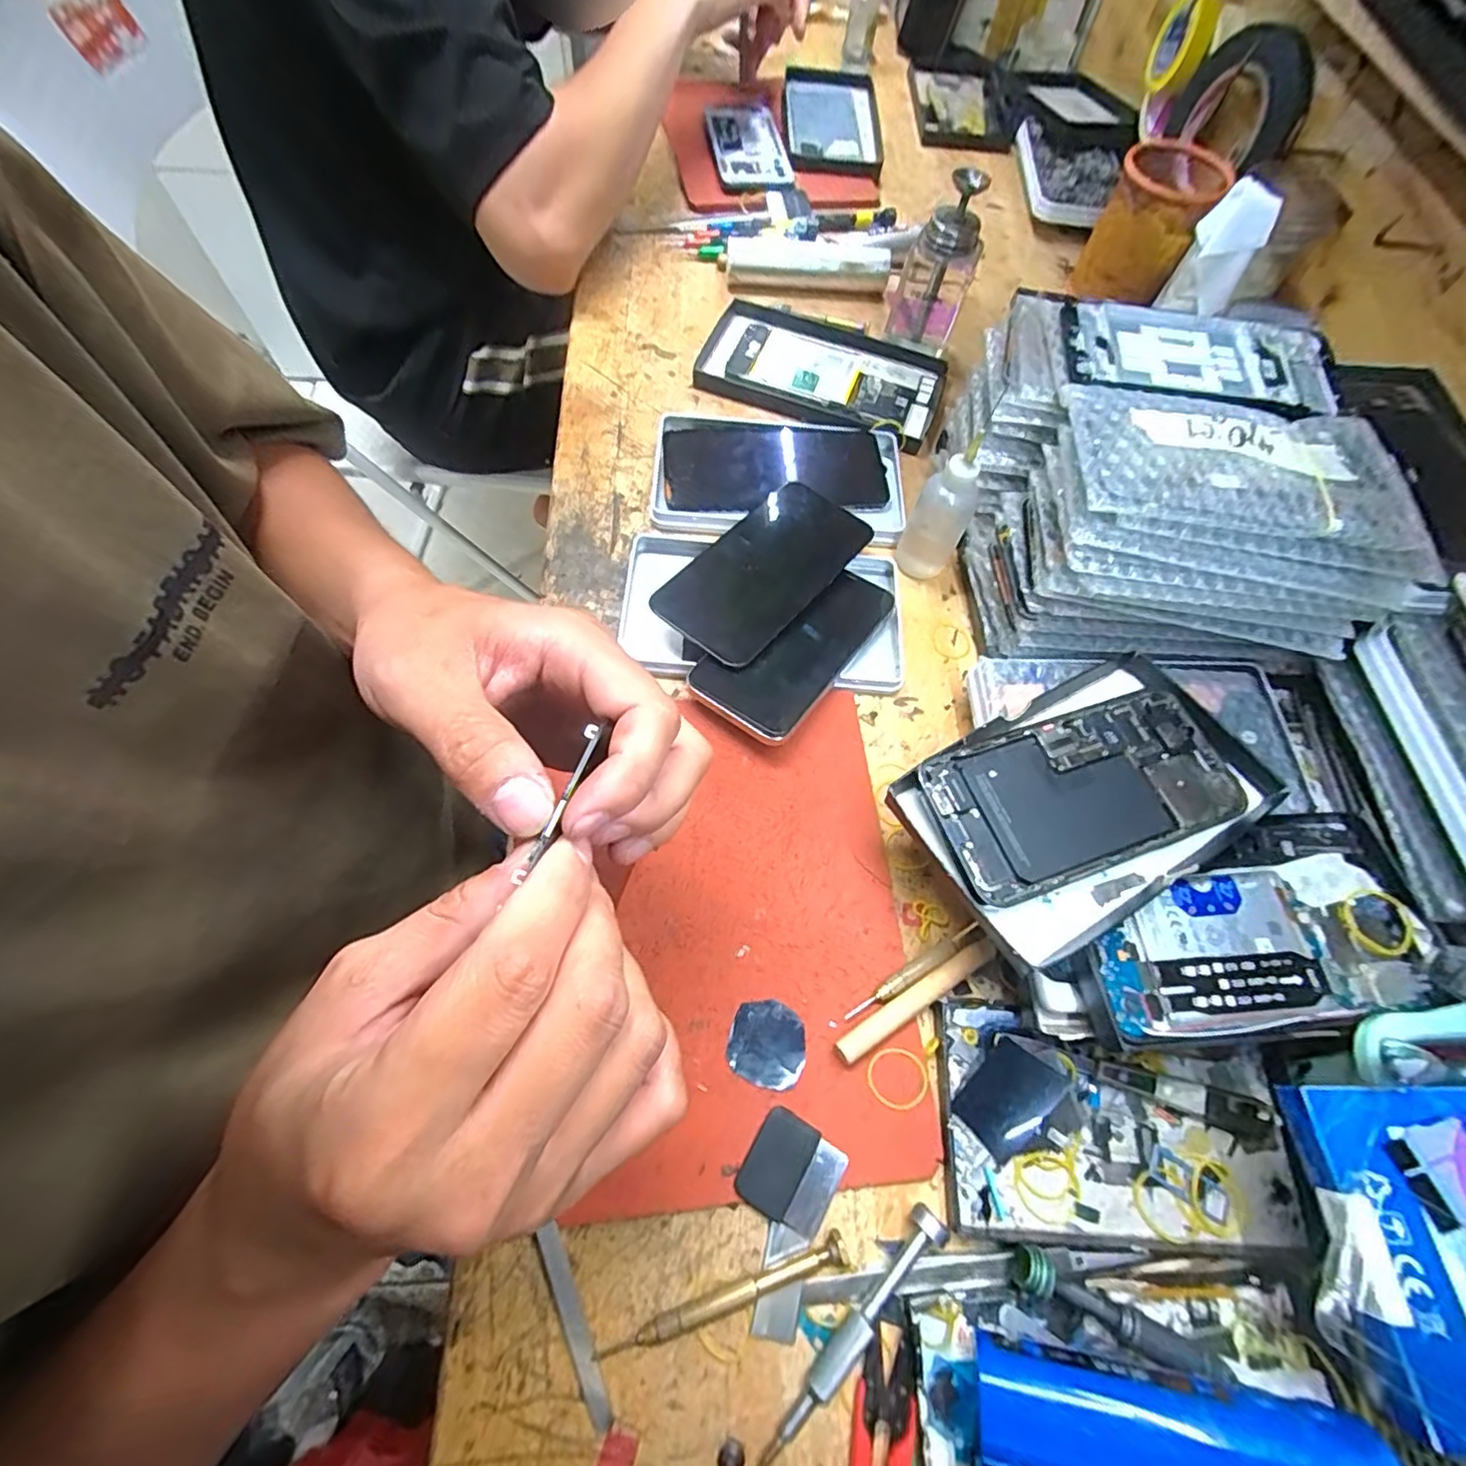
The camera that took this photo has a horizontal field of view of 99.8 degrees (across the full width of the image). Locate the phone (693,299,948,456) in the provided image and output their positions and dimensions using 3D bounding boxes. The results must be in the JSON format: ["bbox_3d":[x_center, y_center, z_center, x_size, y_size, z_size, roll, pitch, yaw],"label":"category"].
[{"bbox_3d":[0.073,-0.302,0.516,0.198,0.010,0.120,21,68,6],"label":"phone"}]

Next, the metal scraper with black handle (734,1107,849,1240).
[{"bbox_3d":[0.027,0.200,0.281,0.040,0.004,0.040,29,69,9],"label":"metal scraper with black handle"}]

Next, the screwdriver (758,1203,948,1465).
[{"bbox_3d":[0.044,0.254,0.255,0.126,0.012,0.014,-41,75,-18],"label":"screwdriver"}]

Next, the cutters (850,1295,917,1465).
[{"bbox_3d":[0.057,0.291,0.240,0.021,0.010,0.109,12,67,2],"label":"cutters"}]

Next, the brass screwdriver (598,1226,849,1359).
[{"bbox_3d":[-0.003,0.241,0.262,0.109,0.009,0.010,-17,69,-10],"label":"brass screwdriver"}]

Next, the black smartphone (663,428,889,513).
[{"bbox_3d":[0.033,-0.198,0.463,0.166,0.013,0.088,-1,67,-4],"label":"black smartphone"}]

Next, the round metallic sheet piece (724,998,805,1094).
[{"bbox_3d":[0.017,0.153,0.303,0.037,0.004,0.037,1,67,-3],"label":"round metallic sheet piece"}]

